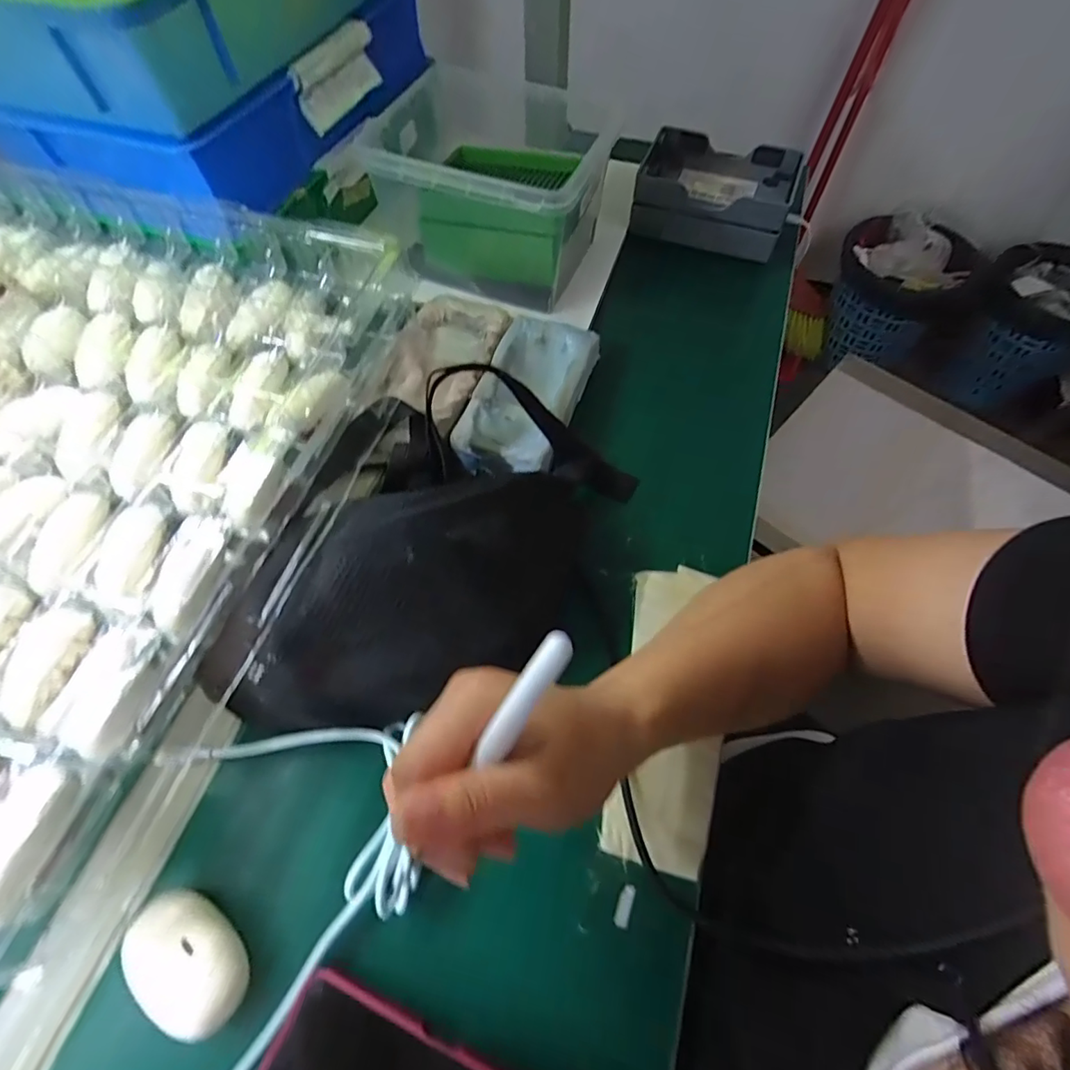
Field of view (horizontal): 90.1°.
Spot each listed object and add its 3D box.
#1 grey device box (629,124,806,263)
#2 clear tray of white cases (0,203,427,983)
[{"bbox_3d":[0.192,-0.360,0.565,0.155,0.059,0.108,22,63,12],"label":"grey device box"},{"bbox_3d":[-0.358,-0.063,0.348,0.443,0.081,0.478,14,62,8],"label":"clear tray of white cases"}]

